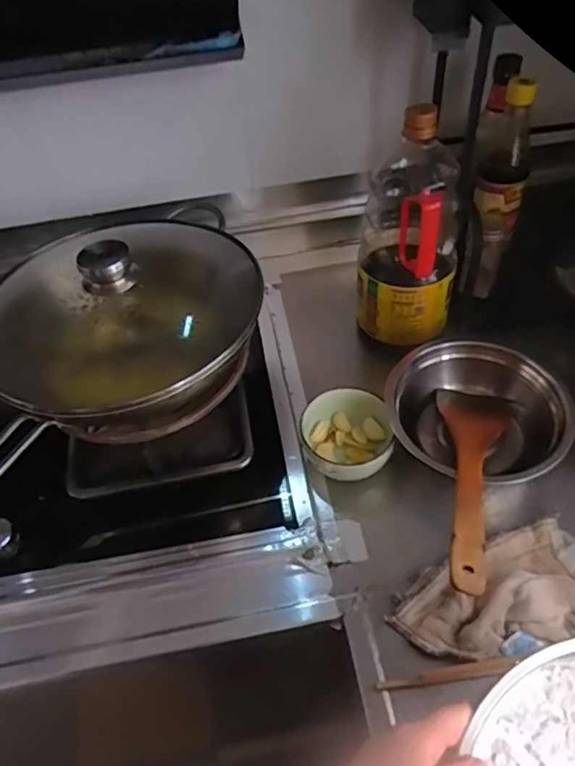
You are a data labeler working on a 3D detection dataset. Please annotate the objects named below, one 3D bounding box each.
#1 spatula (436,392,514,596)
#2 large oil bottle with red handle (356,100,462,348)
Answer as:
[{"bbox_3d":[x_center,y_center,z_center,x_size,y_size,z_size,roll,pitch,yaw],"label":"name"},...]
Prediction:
[{"bbox_3d":[0.181,0.086,0.540,0.080,0.014,0.301,11,29,15],"label":"spatula"},{"bbox_3d":[0.149,-0.174,0.653,0.122,0.260,0.102,7,51,11],"label":"large oil bottle with red handle"}]

